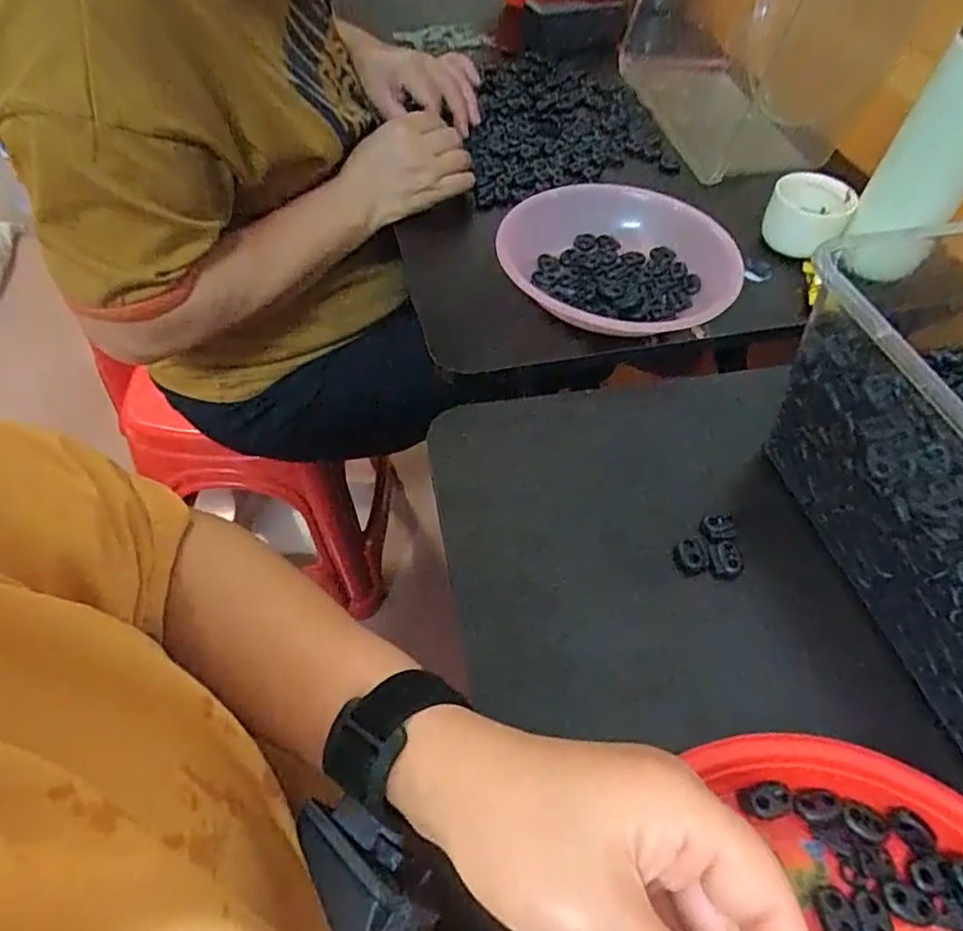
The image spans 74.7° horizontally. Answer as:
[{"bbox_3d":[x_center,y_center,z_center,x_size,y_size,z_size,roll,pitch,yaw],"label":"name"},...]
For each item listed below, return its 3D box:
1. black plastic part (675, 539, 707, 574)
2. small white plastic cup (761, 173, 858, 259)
[{"bbox_3d":[0.126,0.056,0.382,0.015,0.012,0.020,-6,54,-7],"label":"black plastic part"},{"bbox_3d":[0.288,-0.221,0.560,0.066,0.048,0.065,1,53,-2],"label":"small white plastic cup"}]

